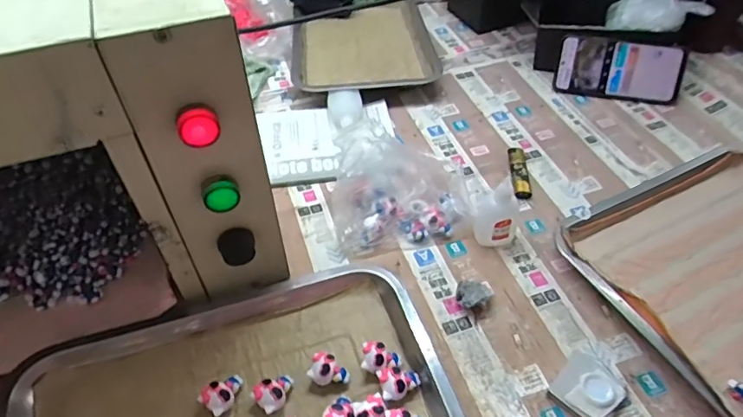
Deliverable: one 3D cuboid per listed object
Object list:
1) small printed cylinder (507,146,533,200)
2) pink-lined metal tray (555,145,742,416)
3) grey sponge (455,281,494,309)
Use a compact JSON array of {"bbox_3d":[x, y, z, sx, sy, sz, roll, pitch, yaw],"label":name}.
[{"bbox_3d":[0.182,-0.046,0.626,0.021,0.016,0.083,2,51,0],"label":"small printed cylinder"},{"bbox_3d":[0.380,0.060,0.514,0.308,0.032,0.265,-21,55,-18],"label":"pink-lined metal tray"},{"bbox_3d":[0.103,0.086,0.502,0.037,0.021,0.025,-9,52,-9],"label":"grey sponge"}]

